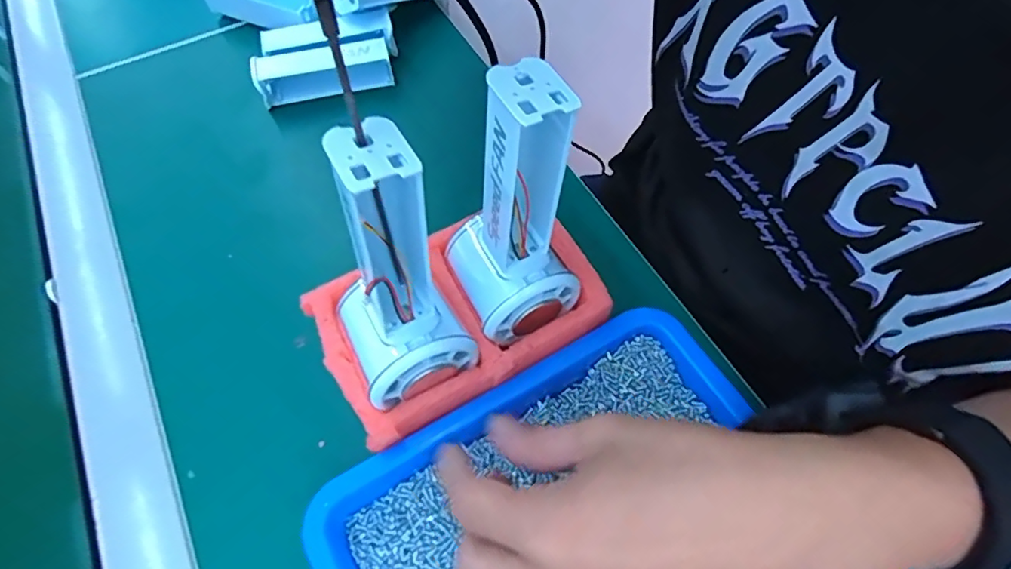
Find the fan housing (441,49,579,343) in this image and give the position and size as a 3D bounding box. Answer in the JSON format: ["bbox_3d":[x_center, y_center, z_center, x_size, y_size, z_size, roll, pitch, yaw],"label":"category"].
[{"bbox_3d":[0.003,-0.020,0.251,0.052,0.150,0.053,-21,63,-9],"label":"fan housing"}]

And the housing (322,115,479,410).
[{"bbox_3d":[-0.052,-0.001,0.224,0.054,0.122,0.055,-26,64,-12],"label":"housing"}]

